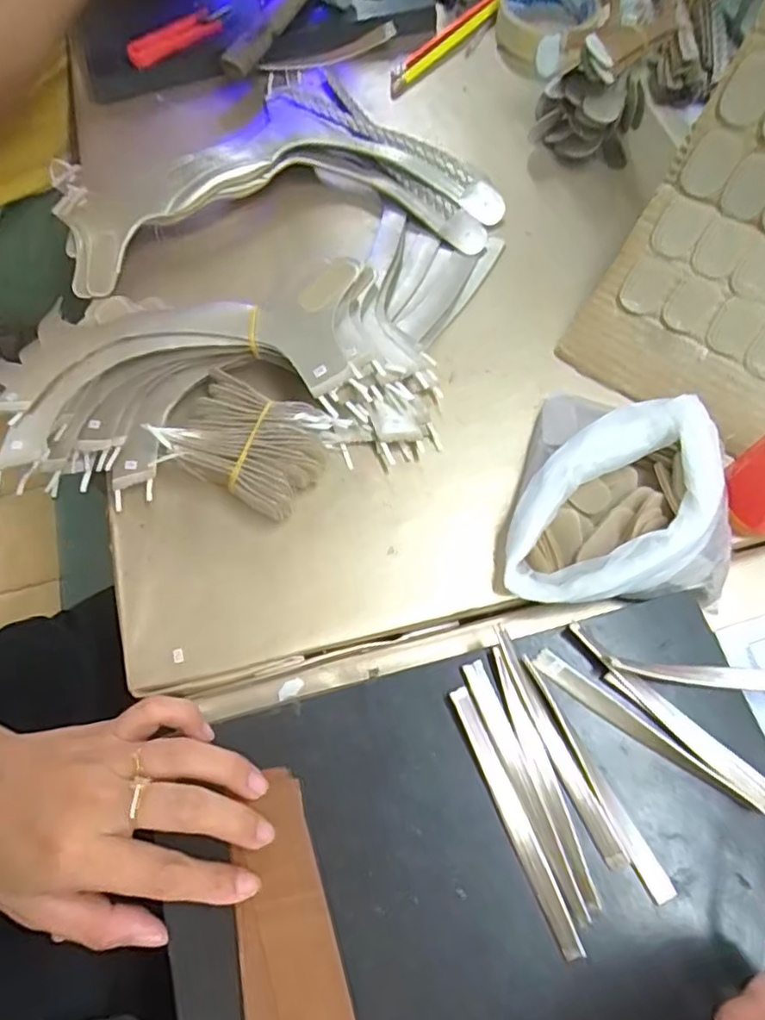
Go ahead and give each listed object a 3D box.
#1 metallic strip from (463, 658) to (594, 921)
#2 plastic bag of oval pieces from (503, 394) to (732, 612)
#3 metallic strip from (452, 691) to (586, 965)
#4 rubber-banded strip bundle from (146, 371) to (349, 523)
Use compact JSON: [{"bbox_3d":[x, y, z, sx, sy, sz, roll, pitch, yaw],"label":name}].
[{"bbox_3d":[0.067,0.133,0.297,0.012,0.005,0.120,-19,68,-7],"label":"metallic strip"},{"bbox_3d":[0.138,-0.010,0.349,0.122,0.057,0.135,10,67,5],"label":"plastic bag of oval pieces"},{"bbox_3d":[0.062,0.145,0.293,0.011,0.007,0.121,-21,68,-8],"label":"metallic strip"},{"bbox_3d":[-0.082,-0.039,0.375,0.098,0.036,0.070,21,68,10],"label":"rubber-banded strip bundle"}]

